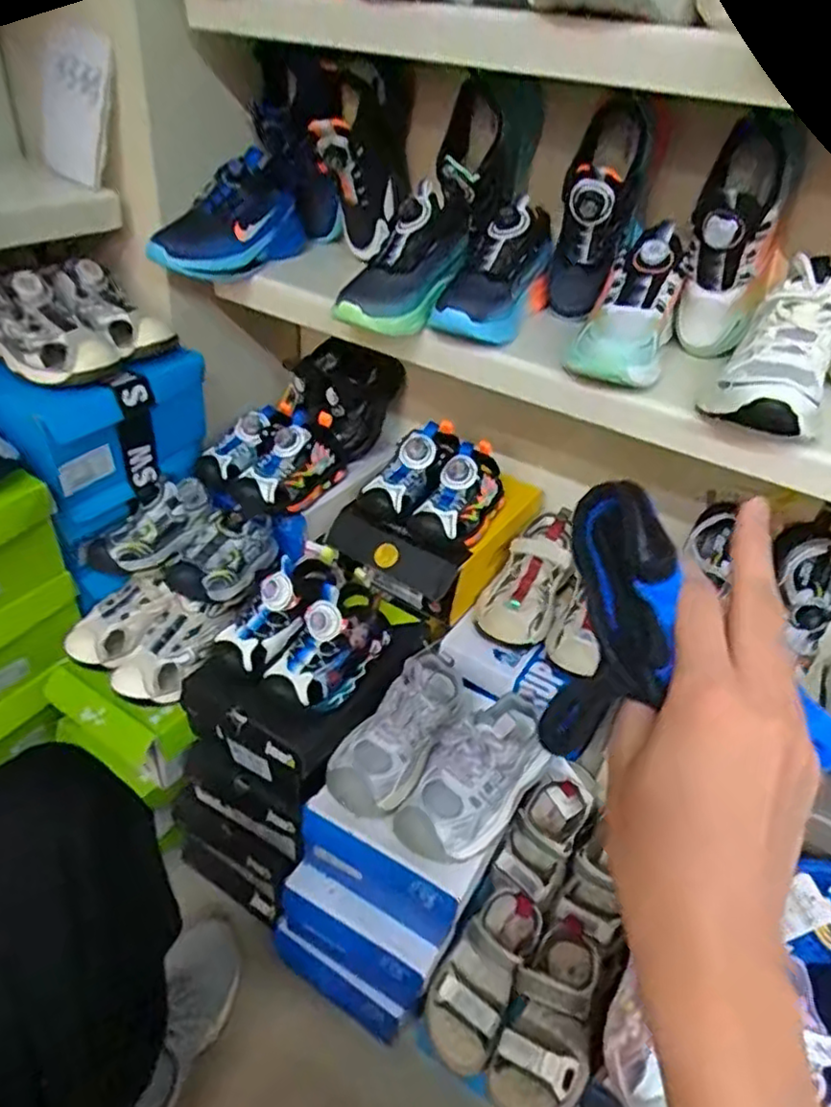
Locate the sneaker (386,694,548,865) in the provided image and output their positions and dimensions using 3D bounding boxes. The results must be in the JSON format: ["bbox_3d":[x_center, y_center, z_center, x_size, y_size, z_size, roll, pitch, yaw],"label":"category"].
[{"bbox_3d":[0.067,0.220,0.687,0.087,0.081,0.181,30,43,27],"label":"sneaker"}]

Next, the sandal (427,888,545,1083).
[{"bbox_3d":[0.069,0.431,0.694,0.074,0.065,0.166,24,54,21],"label":"sandal"}]

